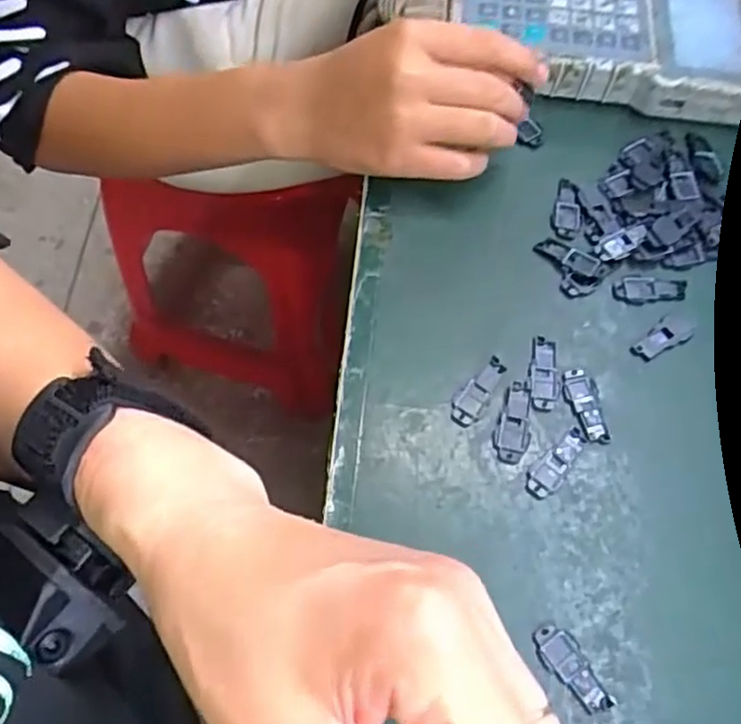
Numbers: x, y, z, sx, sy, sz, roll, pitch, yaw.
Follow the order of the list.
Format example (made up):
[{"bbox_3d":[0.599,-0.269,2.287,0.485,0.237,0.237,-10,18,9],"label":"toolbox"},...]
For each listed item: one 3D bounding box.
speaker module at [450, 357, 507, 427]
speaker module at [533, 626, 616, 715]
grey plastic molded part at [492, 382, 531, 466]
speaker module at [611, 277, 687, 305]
[{"bbox_3d":[0.053,0.014,0.359,0.014,0.004,0.040,30,67,11],"label":"speaker module"},{"bbox_3d":[0.087,0.131,0.306,0.017,0.004,0.040,-32,70,-16],"label":"speaker module"},{"bbox_3d":[0.071,0.029,0.352,0.017,0.004,0.042,14,65,4],"label":"grey plastic molded part"},{"bbox_3d":[0.154,-0.040,0.393,0.042,0.004,0.016,-5,65,-5],"label":"speaker module"}]

